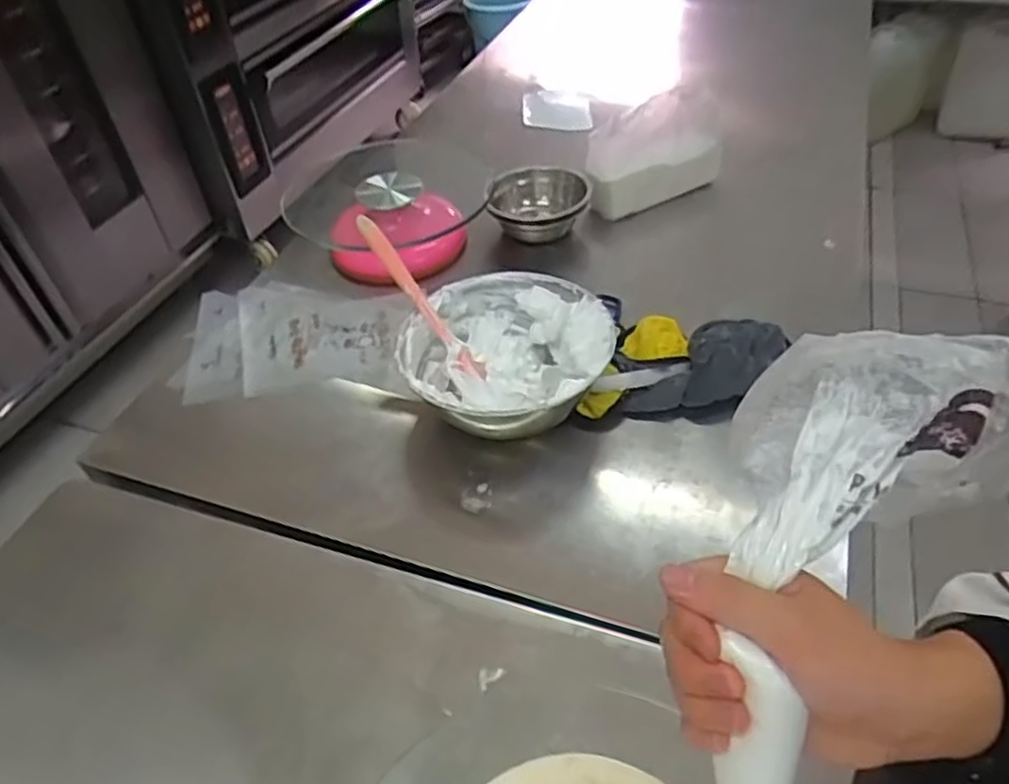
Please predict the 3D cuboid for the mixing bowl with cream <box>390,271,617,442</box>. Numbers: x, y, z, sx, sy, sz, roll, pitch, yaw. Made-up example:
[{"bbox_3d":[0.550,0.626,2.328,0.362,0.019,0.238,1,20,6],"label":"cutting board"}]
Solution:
[{"bbox_3d":[0.002,-0.027,0.766,0.213,0.102,0.200,-2,45,2],"label":"mixing bowl with cream"}]

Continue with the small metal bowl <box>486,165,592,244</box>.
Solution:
[{"bbox_3d":[0.049,-0.265,1.012,0.139,0.073,0.131,-2,45,2],"label":"small metal bowl"}]

